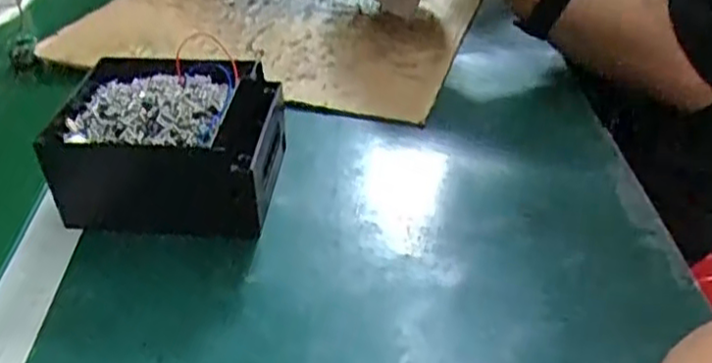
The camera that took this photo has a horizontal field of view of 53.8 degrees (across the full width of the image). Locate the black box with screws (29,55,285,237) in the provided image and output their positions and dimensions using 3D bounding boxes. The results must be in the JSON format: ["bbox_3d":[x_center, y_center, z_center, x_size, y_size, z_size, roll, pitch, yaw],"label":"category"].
[{"bbox_3d":[-0.133,-0.032,0.512,0.153,0.070,0.139,3,36,5],"label":"black box with screws"}]

